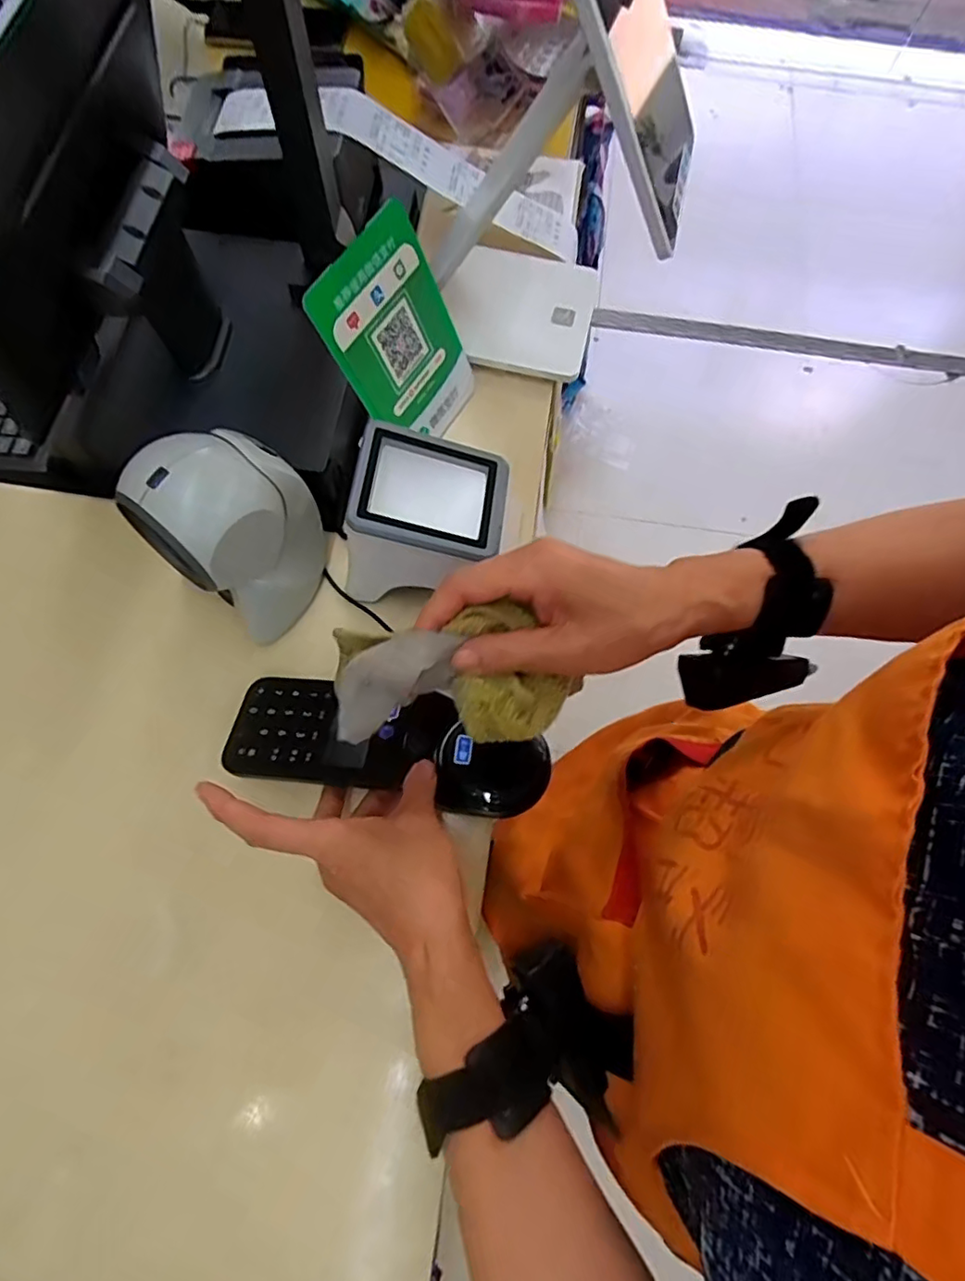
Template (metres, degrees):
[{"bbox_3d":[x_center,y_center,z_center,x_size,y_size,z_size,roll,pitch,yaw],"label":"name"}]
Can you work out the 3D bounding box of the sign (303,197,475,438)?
[{"bbox_3d":[-0.062,-0.227,0.460,0.008,0.154,0.113,20,70,33],"label":"sign"}]

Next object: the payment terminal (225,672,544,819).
[{"bbox_3d":[-0.062,0.070,0.407,0.218,0.032,0.071,11,72,-1],"label":"payment terminal"}]

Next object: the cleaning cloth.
[{"bbox_3d":[-0.016,0.020,0.308,0.119,0.052,0.061,-2,72,-2],"label":"cleaning cloth"}]

